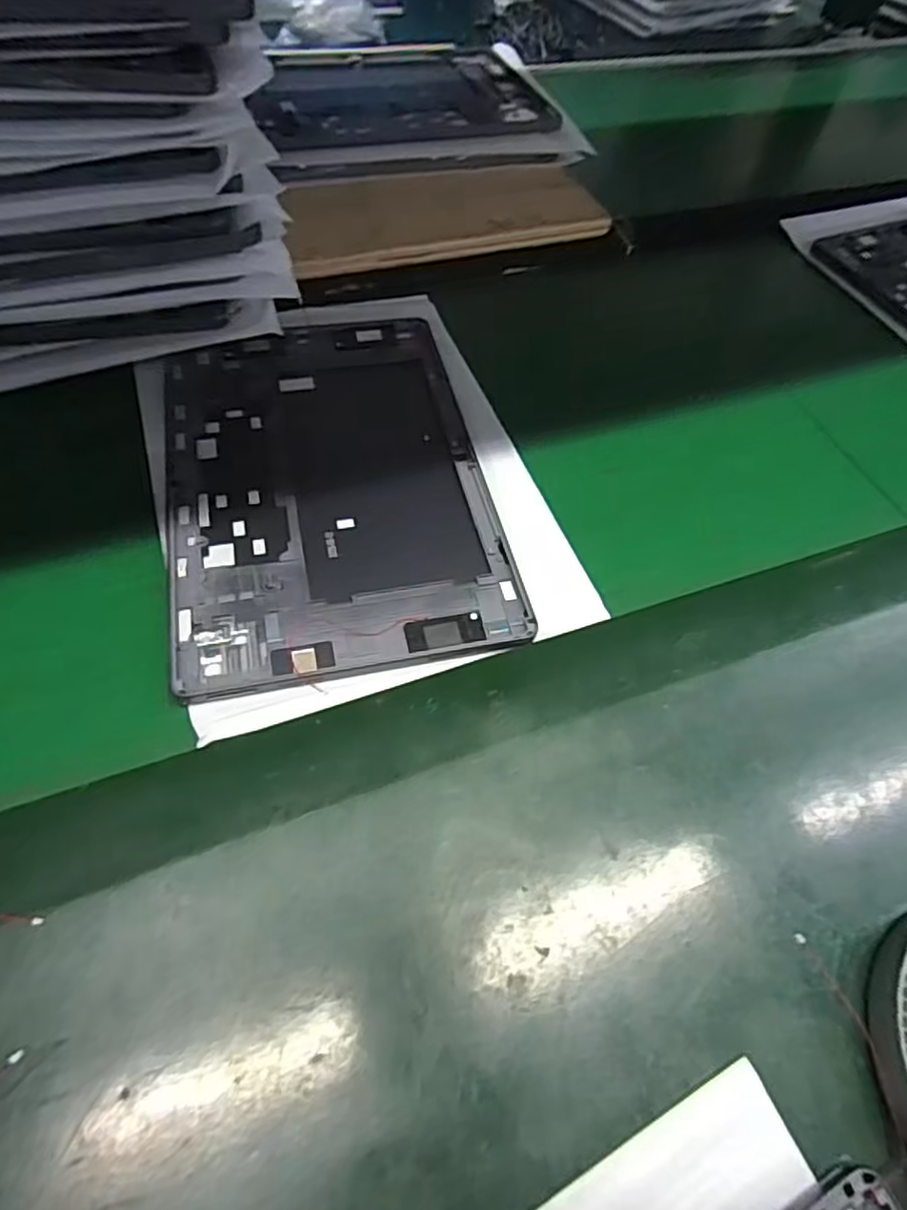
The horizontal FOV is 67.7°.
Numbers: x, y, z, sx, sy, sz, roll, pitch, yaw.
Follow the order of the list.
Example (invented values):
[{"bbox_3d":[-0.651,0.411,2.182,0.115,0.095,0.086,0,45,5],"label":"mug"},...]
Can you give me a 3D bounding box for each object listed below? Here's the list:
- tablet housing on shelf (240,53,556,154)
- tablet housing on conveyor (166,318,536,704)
[{"bbox_3d":[-0.047,-0.422,0.561,0.239,0.008,0.161,-17,60,-16],"label":"tablet housing on shelf"},{"bbox_3d":[-0.070,-0.071,0.374,0.165,0.006,0.249,-9,58,-11],"label":"tablet housing on conveyor"}]

